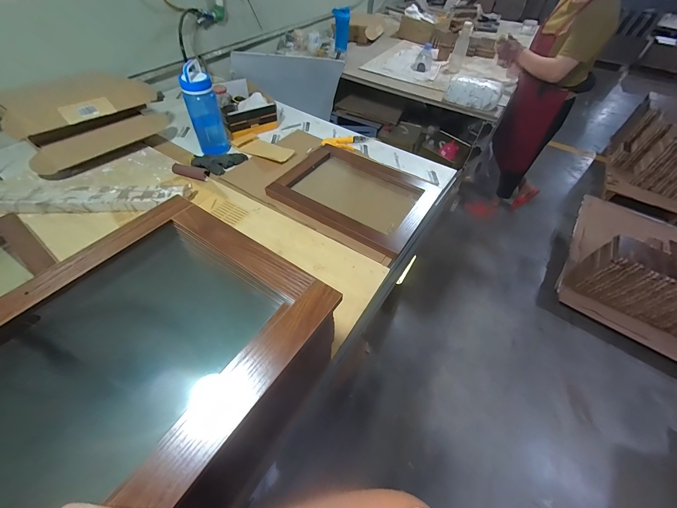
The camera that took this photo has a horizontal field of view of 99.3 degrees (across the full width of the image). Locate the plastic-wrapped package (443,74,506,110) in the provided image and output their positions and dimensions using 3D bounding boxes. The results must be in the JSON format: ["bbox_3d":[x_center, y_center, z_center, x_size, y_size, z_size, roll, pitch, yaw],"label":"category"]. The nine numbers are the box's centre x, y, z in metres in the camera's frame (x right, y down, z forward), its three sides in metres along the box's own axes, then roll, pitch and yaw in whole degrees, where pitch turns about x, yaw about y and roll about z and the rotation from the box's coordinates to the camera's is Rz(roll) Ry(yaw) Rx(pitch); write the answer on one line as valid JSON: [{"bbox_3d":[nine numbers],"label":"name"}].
[{"bbox_3d":[0.646,-0.771,1.373,0.248,0.109,0.088,23,53,14],"label":"plastic-wrapped package"}]

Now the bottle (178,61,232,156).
[{"bbox_3d":[-0.446,-0.476,0.960,0.102,0.252,0.082,-16,54,-16],"label":"bottle"}]

